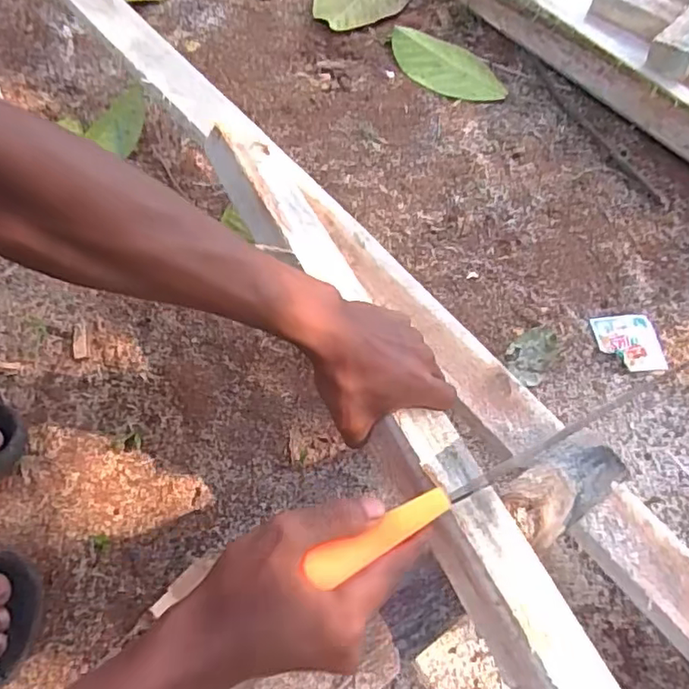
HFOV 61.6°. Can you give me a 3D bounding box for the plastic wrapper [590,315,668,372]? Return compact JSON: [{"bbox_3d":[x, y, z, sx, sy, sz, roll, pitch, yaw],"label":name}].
[{"bbox_3d":[0.325,-0.001,0.662,0.070,0.004,0.070,-4,65,-1],"label":"plastic wrapper"}]

